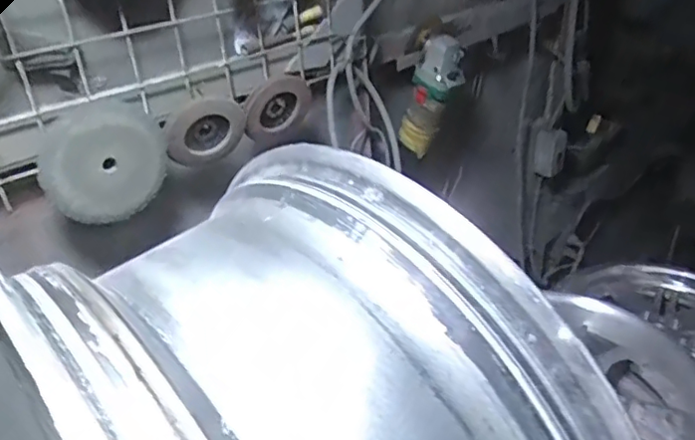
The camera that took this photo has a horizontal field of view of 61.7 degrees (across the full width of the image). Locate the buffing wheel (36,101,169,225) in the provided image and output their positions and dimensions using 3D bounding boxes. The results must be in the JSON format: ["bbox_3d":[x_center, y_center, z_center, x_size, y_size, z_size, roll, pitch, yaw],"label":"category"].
[{"bbox_3d":[-0.254,-0.062,0.612,0.125,0.118,0.022,-28,38,-35],"label":"buffing wheel"}]

